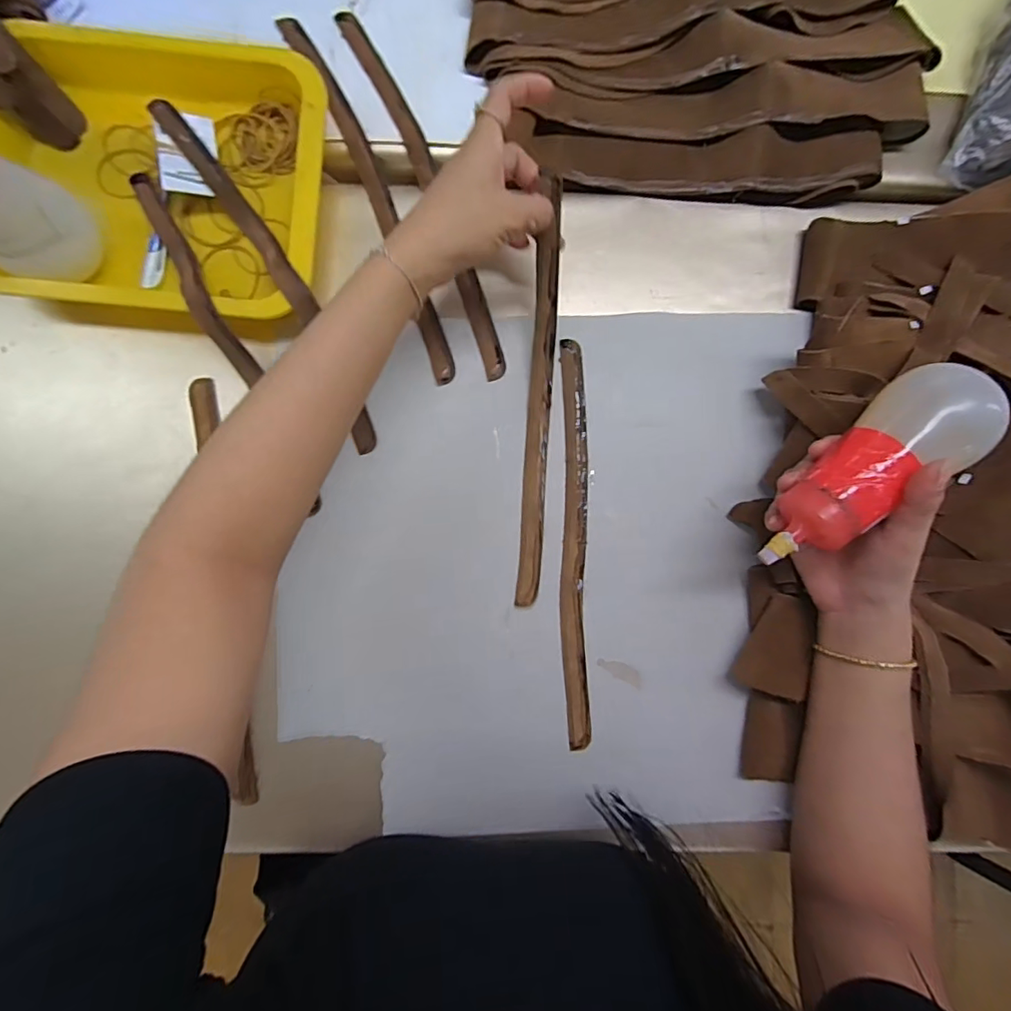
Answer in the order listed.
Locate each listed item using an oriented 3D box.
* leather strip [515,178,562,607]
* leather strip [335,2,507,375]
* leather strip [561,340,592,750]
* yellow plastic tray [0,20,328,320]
[{"bbox_3d":[0.026,-0.074,0.398,0.019,0.046,0.299,3,98,-2],"label":"leather strip"},{"bbox_3d":[-0.063,-0.256,0.428,0.026,0.010,0.325,-23,88,-3],"label":"leather strip"},{"bbox_3d":[0.055,0.027,0.413,0.021,0.007,0.314,0,87,-2],"label":"leather strip"},{"bbox_3d":[-0.261,-0.245,0.397,0.245,0.044,0.201,7,87,-2],"label":"yellow plastic tray"}]

